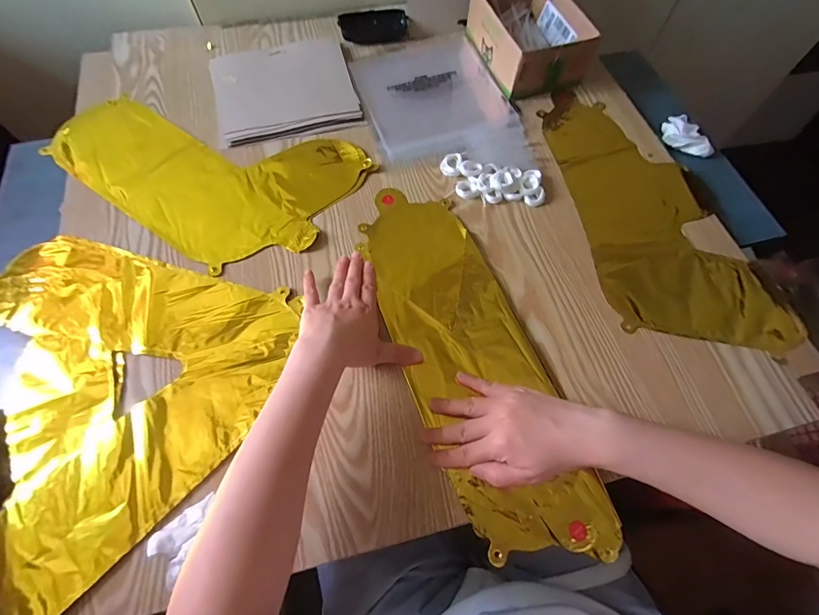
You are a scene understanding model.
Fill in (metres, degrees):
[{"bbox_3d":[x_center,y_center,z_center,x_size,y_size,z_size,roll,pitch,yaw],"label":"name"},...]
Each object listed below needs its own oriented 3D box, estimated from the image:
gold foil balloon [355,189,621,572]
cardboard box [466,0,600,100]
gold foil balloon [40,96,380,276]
[{"bbox_3d":[0.058,0.037,0.412,0.134,0.008,0.419,-19,66,-10],"label":"gold foil balloon"},{"bbox_3d":[0.179,-0.414,0.586,0.134,0.068,0.184,-18,66,-10],"label":"cardboard box"},{"bbox_3d":[-0.271,-0.196,0.513,0.386,0.008,0.231,29,67,12],"label":"gold foil balloon"}]

